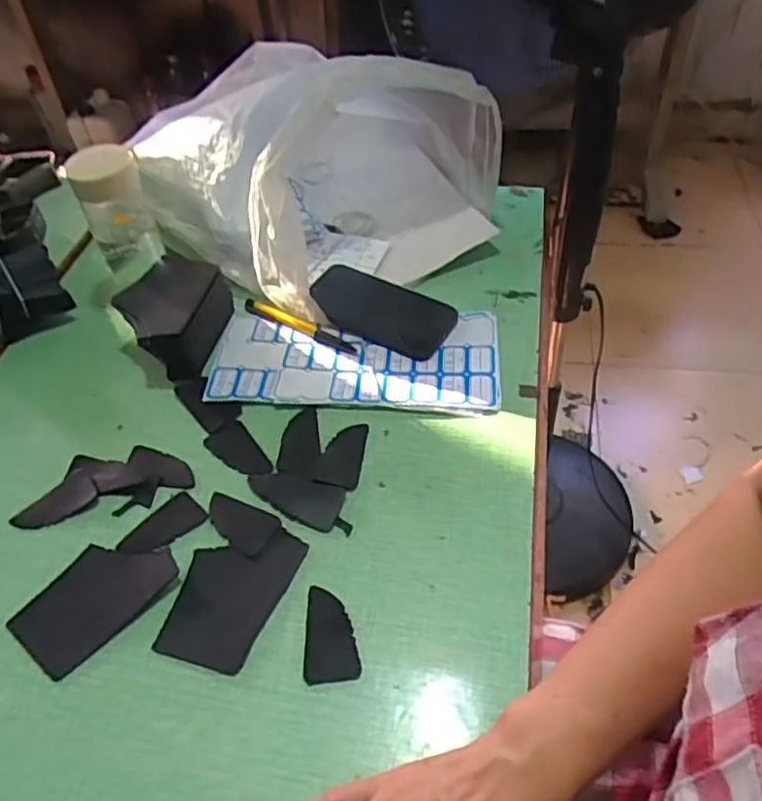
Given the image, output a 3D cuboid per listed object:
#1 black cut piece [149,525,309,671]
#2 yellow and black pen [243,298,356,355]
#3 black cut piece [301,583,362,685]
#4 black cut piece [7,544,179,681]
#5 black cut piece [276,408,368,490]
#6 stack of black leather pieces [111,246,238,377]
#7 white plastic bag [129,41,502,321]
[{"bbox_3d":[-0.106,0.137,0.476,0.074,0.004,0.104,10,52,14],"label":"black cut piece"},{"bbox_3d":[-0.081,-0.073,0.650,0.131,0.009,0.014,25,55,24],"label":"yellow and black pen"},{"bbox_3d":[-0.034,0.156,0.453,0.036,0.004,0.064,-6,48,-1],"label":"black cut piece"},{"bbox_3d":[-0.203,0.137,0.475,0.072,0.004,0.103,31,57,28],"label":"black cut piece"},{"bbox_3d":[-0.047,0.038,0.554,0.076,0.007,0.066,14,51,16],"label":"black cut piece"},{"bbox_3d":[-0.195,-0.080,0.626,0.086,0.064,0.115,3,49,7],"label":"stack of black leather pieces"},{"bbox_3d":[-0.051,-0.245,0.682,0.312,0.187,0.243,-36,55,-25],"label":"white plastic bag"}]

